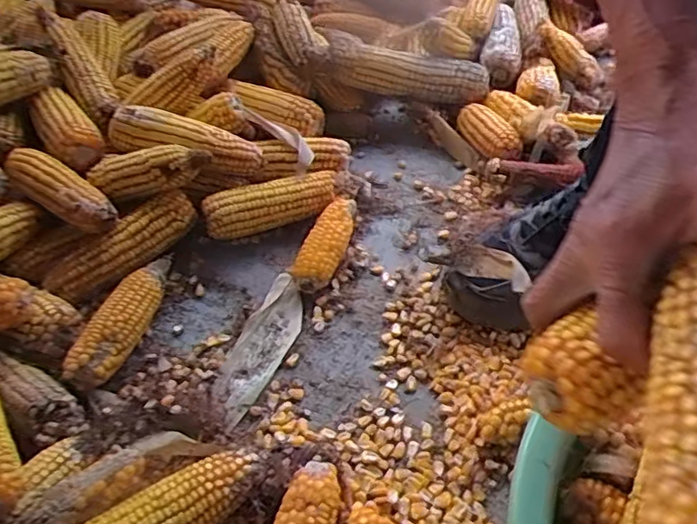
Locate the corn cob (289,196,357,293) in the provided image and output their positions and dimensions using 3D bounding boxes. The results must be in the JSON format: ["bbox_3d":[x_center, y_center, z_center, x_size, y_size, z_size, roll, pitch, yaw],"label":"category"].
[{"bbox_3d":[-0.019,-0.017,0.584,0.038,0.033,0.115,13,53,13],"label":"corn cob"}]

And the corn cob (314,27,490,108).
[{"bbox_3d":[0.061,-0.215,0.701,0.197,0.050,0.038,9,50,-11],"label":"corn cob"}]

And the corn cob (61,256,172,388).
[{"bbox_3d":[-0.189,0.047,0.524,0.033,0.044,0.134,10,52,11],"label":"corn cob"}]

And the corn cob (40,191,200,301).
[{"bbox_3d":[-0.206,-0.017,0.558,0.042,0.038,0.142,37,61,28],"label":"corn cob"}]

